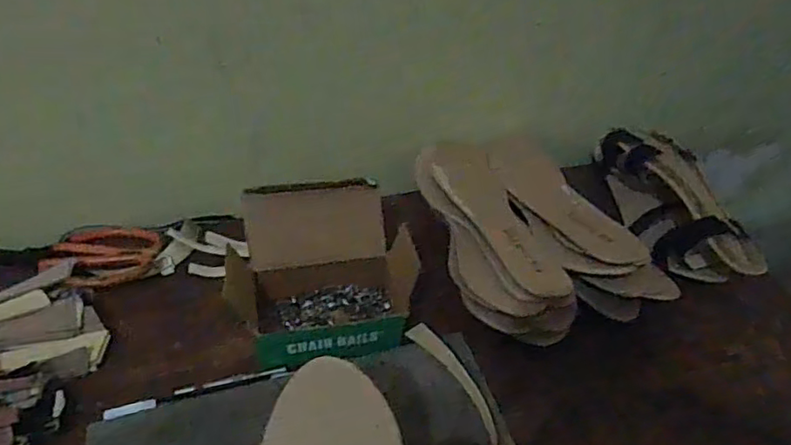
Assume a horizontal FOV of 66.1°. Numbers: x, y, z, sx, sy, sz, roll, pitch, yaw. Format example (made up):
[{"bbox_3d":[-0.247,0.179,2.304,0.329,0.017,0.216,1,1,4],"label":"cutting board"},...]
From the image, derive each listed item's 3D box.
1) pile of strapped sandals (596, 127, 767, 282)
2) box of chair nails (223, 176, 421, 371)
[{"bbox_3d":[0.276,-0.016,0.624,0.081,0.069,0.209,-3,43,-9],"label":"pile of strapped sandals"},{"bbox_3d":[-0.059,0.040,0.513,0.155,0.087,0.123,-5,44,-11],"label":"box of chair nails"}]

